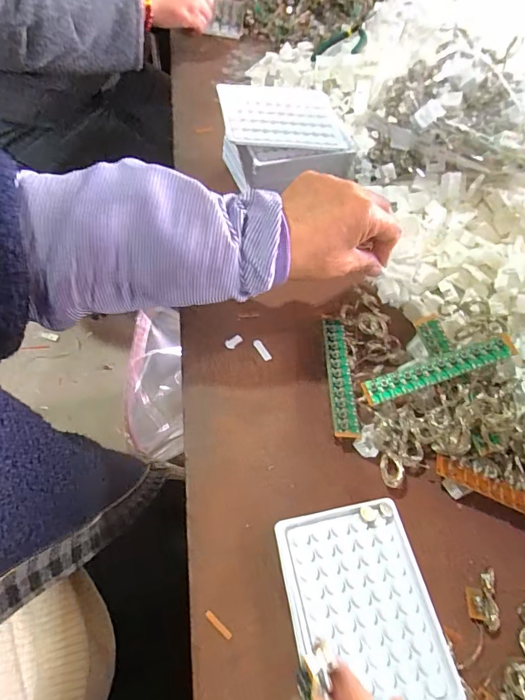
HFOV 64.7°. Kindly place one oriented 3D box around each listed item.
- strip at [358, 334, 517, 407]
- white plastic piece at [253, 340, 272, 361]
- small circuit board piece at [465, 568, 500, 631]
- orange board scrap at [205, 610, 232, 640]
[{"bbox_3d":[0.151,0.017,0.357,0.130,0.011,0.021,-20,61,7],"label":"strip"},{"bbox_3d":[0.000,0.000,0.400,0.007,0.006,0.024,-31,69,-24],"label":"white plastic piece"},{"bbox_3d":[0.163,0.184,0.309,0.019,0.011,0.039,13,60,5],"label":"small circuit board piece"},{"bbox_3d":[-0.030,0.187,0.281,0.022,0.004,0.004,39,62,14],"label":"orange board scrap"}]

